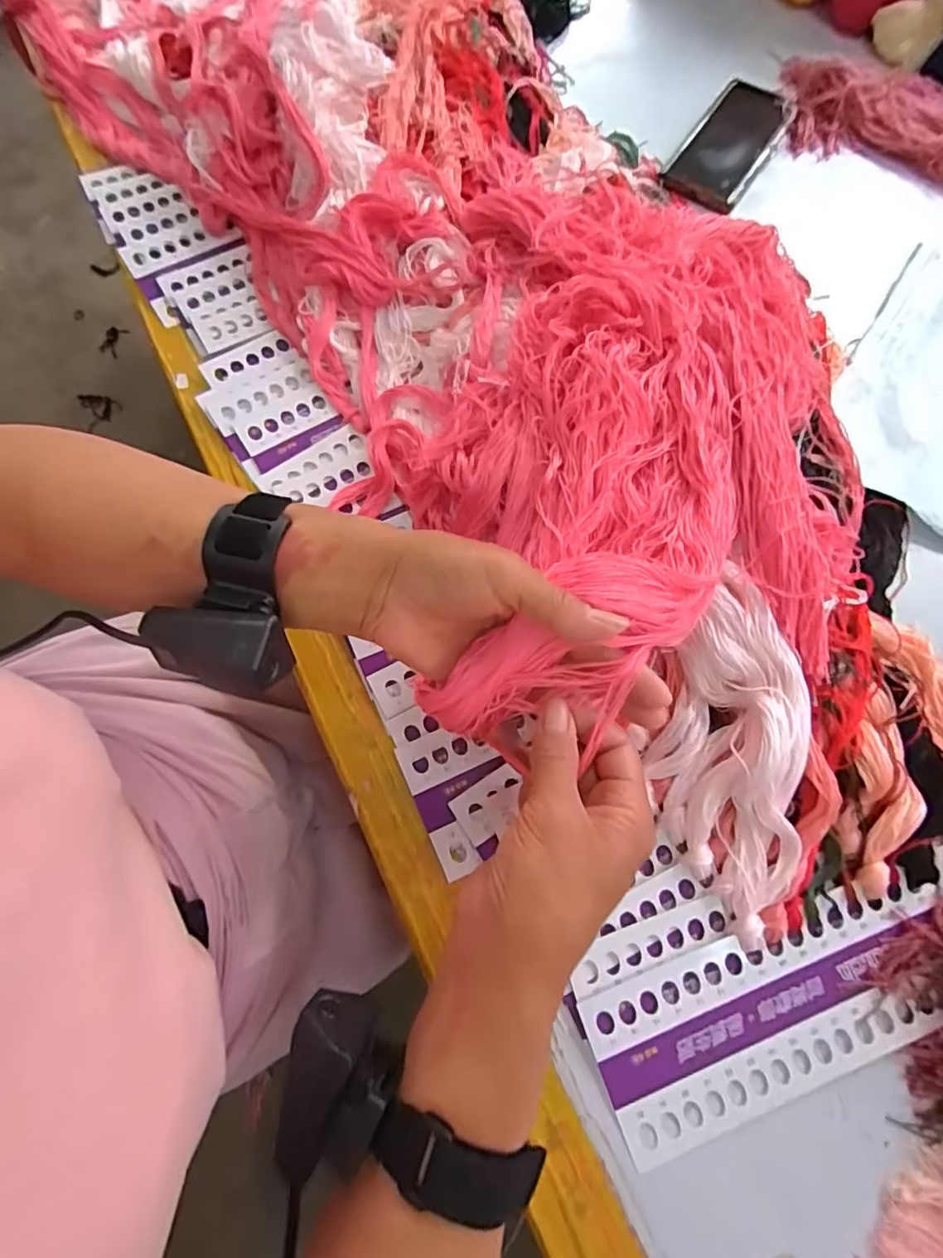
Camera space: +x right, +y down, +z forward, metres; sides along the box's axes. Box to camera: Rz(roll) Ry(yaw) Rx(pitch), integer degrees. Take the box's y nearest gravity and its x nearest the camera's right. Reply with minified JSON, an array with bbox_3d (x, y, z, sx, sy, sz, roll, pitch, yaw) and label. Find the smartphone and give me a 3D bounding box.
[{"bbox_3d":[0.243,-0.458,0.530,0.074,0.013,0.160,31,74,8],"label":"smartphone"}]

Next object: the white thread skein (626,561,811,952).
[{"bbox_3d":[0.149,0.070,0.331,0.082,0.045,0.201,2,86,-1],"label":"white thread skein"}]

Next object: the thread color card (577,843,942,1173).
[{"bbox_3d":[0.183,0.209,0.317,0.233,0.005,0.084,-19,78,-7],"label":"thread color card"}]

